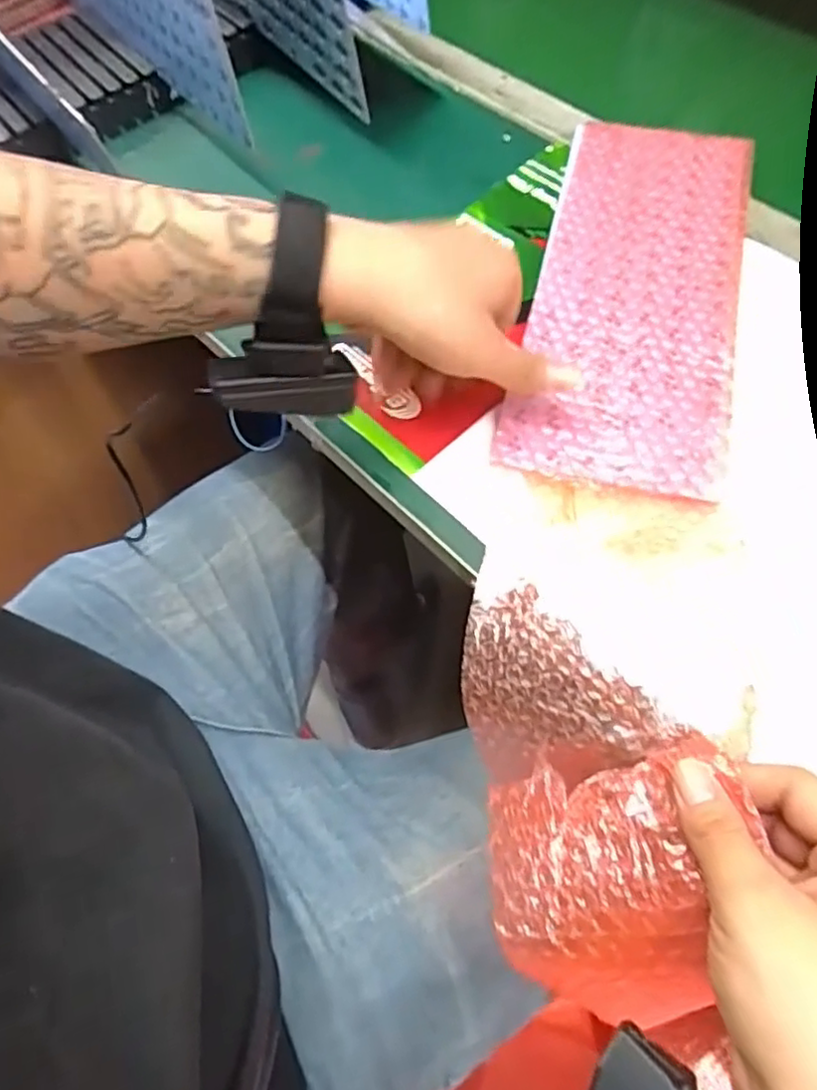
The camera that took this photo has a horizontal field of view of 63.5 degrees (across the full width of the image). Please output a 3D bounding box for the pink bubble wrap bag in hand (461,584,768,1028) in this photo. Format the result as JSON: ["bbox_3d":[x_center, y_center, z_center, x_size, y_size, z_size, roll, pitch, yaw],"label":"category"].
[{"bbox_3d":[0.090,0.113,0.314,0.106,0.060,0.179,-18,60,22],"label":"pink bubble wrap bag in hand"}]

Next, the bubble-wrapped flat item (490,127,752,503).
[{"bbox_3d":[0.147,-0.165,0.422,0.123,0.008,0.304,12,65,10],"label":"bubble-wrapped flat item"}]

